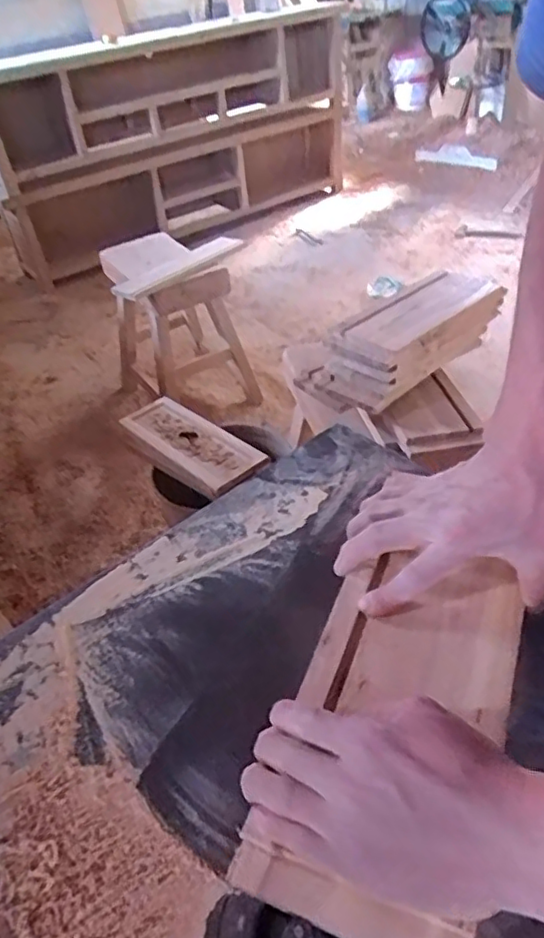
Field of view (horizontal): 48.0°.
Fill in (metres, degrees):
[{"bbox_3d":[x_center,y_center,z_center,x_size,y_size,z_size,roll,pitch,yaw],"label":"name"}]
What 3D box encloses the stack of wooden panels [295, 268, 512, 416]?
[{"bbox_3d":[0.236,-0.233,1.066,0.367,0.108,0.153,-34,46,-25],"label":"stack of wooden panels"}]

